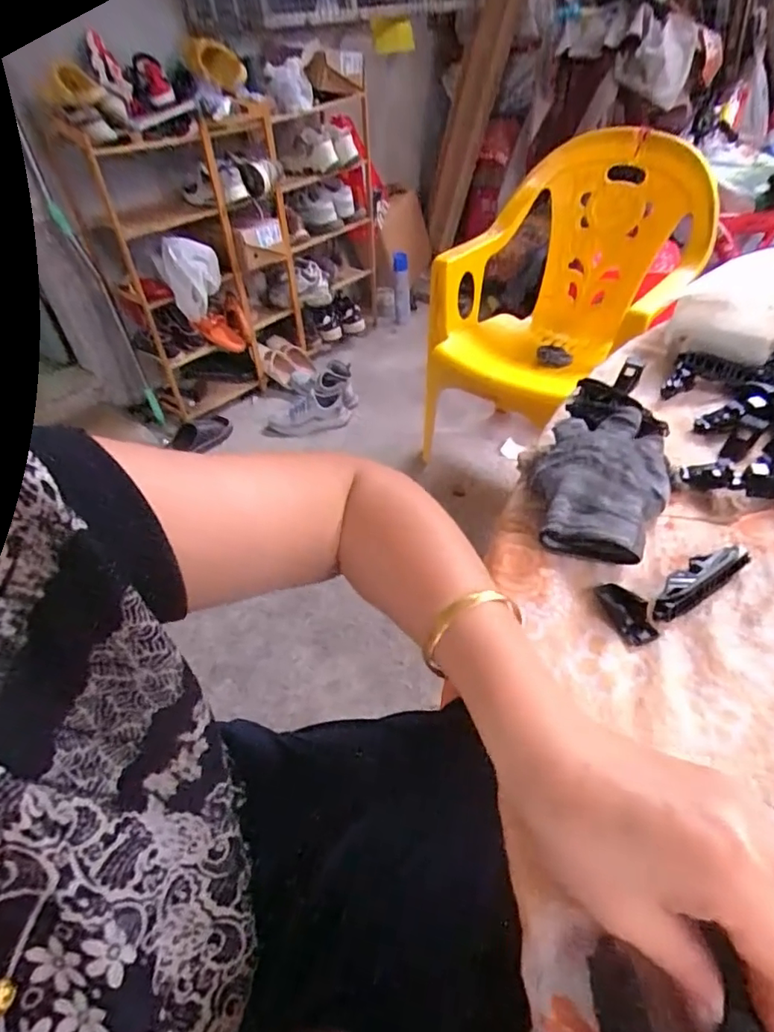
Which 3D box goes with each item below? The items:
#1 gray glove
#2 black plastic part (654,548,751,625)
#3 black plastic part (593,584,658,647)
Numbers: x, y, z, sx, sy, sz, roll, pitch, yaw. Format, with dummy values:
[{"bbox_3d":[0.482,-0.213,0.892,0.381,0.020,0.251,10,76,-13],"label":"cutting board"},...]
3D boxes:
[{"bbox_3d":[0.156,-0.028,0.394,0.090,0.032,0.138,10,46,16],"label":"gray glove"},{"bbox_3d":[0.190,0.040,0.330,0.077,0.016,0.021,-25,46,-19],"label":"black plastic part"},{"bbox_3d":[0.143,0.056,0.321,0.019,0.012,0.042,-16,44,-10],"label":"black plastic part"}]

